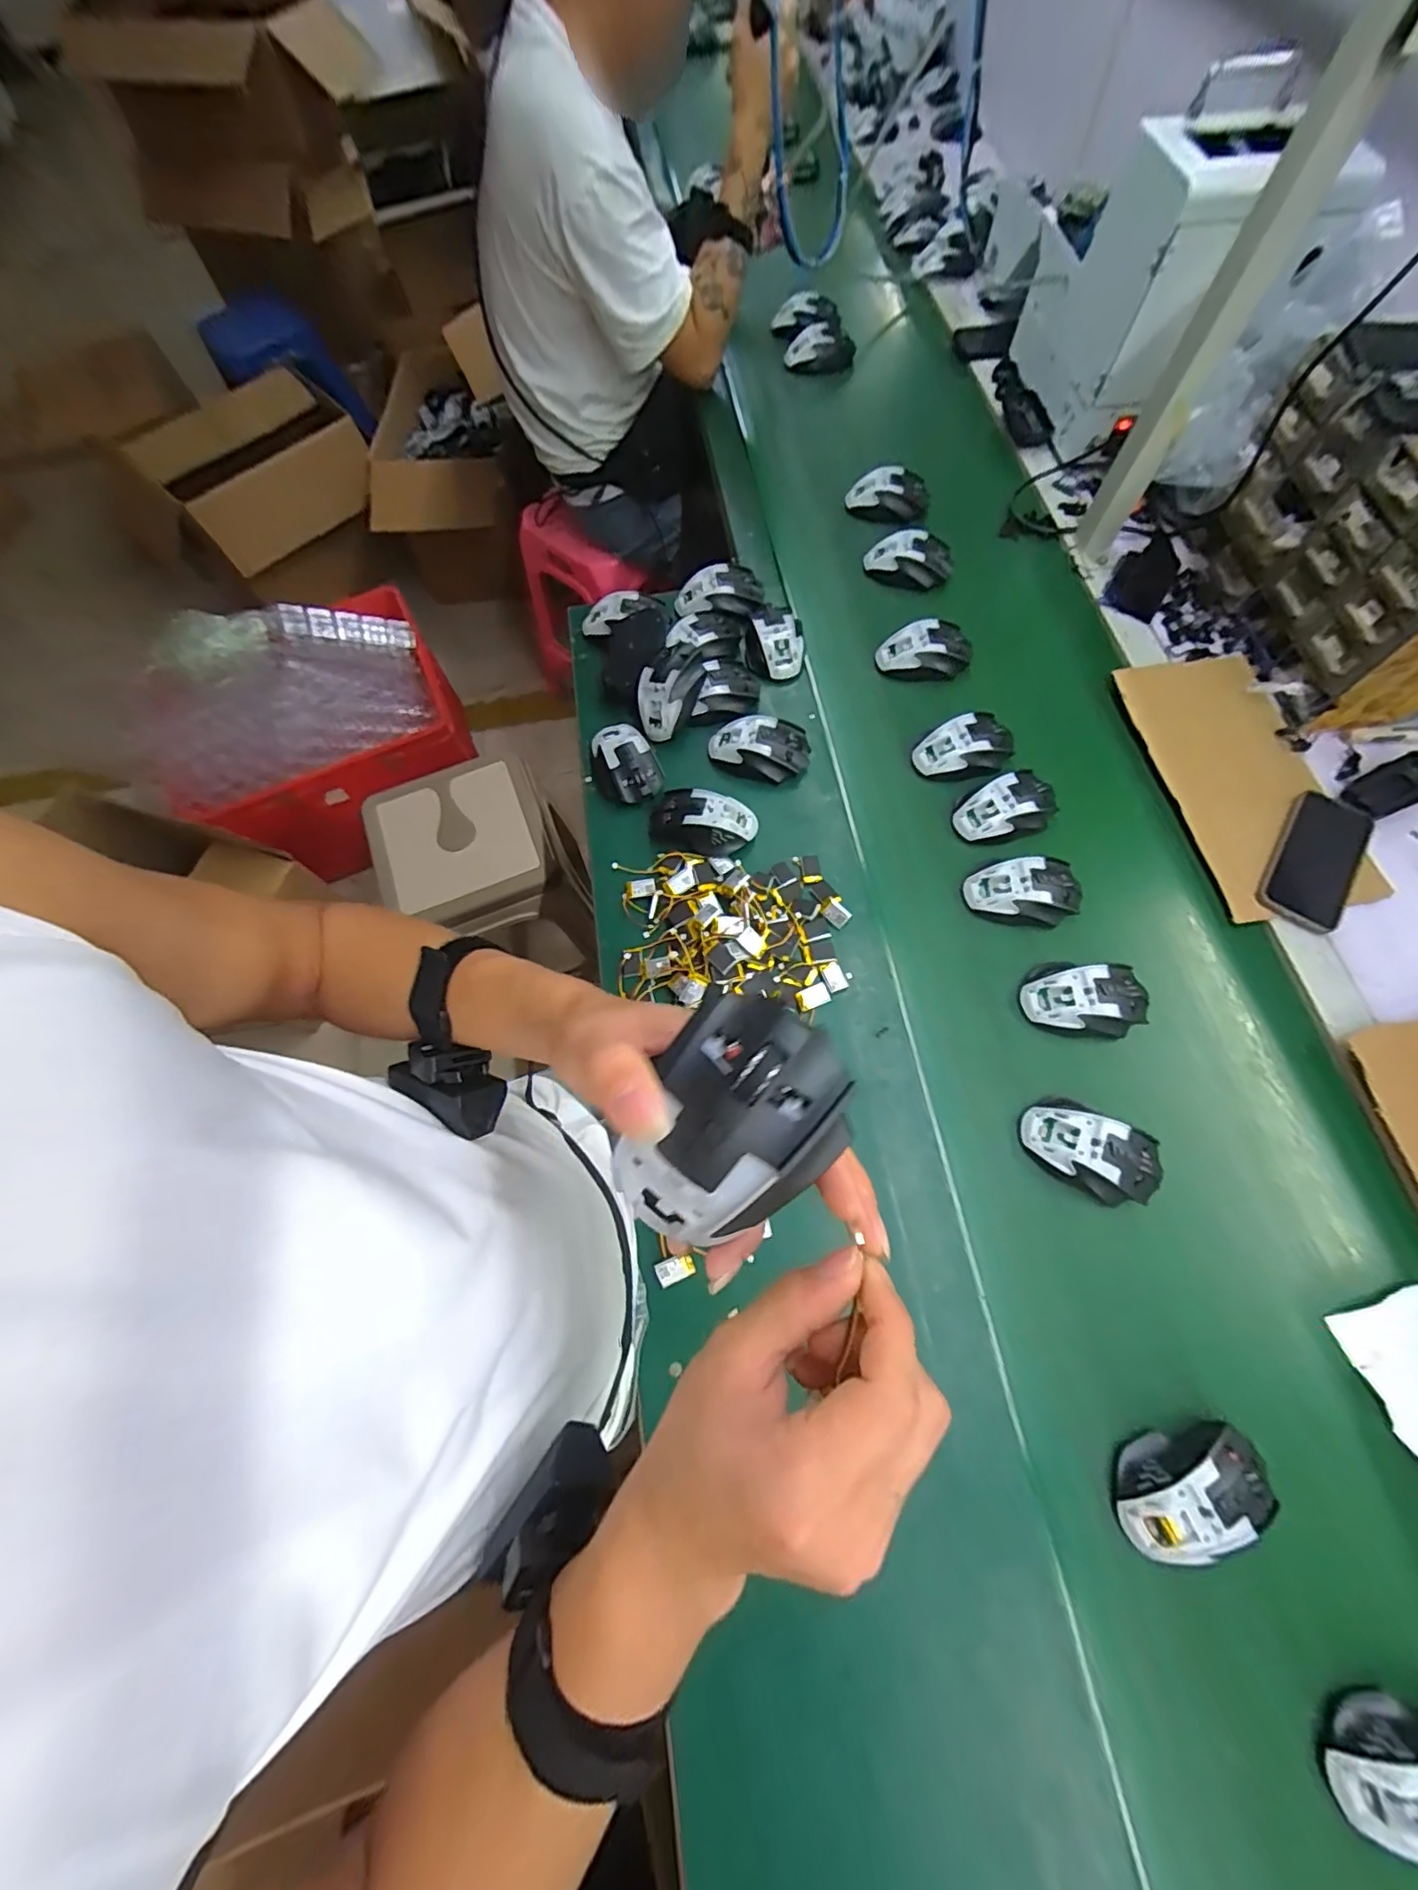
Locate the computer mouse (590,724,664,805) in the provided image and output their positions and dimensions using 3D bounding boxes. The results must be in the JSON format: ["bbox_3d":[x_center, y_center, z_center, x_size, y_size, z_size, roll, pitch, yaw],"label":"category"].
[{"bbox_3d":[-0.103,-0.217,0.714,0.071,0.031,0.104,-25,69,-10],"label":"computer mouse"}]

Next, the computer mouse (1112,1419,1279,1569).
[{"bbox_3d":[0.363,0.415,0.457,0.113,0.050,0.069,-18,70,-5],"label":"computer mouse"}]

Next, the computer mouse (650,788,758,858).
[{"bbox_3d":[-0.008,-0.138,0.673,0.114,0.035,0.070,18,68,7],"label":"computer mouse"}]

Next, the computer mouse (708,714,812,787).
[{"bbox_3d":[0.059,-0.233,0.707,0.116,0.039,0.069,8,67,3],"label":"computer mouse"}]

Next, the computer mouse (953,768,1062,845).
[{"bbox_3d":[0.335,-0.156,0.673,0.114,0.040,0.073,-19,70,-5],"label":"computer mouse"}]

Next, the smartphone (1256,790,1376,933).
[{"bbox_3d":[0.645,-0.093,0.635,0.079,0.008,0.164,32,74,14],"label":"smartphone"}]

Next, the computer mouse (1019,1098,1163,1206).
[{"bbox_3d":[0.345,0.184,0.535,0.113,0.031,0.064,24,72,12],"label":"computer mouse"}]

